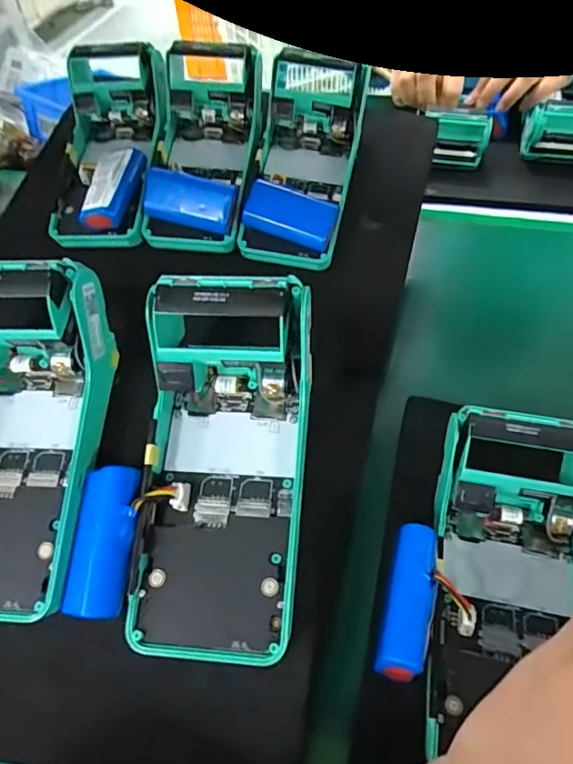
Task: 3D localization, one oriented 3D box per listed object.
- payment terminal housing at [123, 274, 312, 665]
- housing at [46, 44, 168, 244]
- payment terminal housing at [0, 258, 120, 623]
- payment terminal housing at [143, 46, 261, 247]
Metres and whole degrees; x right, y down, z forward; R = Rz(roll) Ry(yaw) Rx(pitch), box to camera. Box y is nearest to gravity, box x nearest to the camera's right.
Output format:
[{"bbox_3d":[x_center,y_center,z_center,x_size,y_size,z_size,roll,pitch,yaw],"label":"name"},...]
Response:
[{"bbox_3d":[-0.029,0.038,0.255,0.080,0.057,0.173,6,89,8],"label":"payment terminal housing"},{"bbox_3d":[-0.142,-0.190,0.421,0.086,0.058,0.176,-2,73,2],"label":"housing"},{"bbox_3d":[-0.139,0.027,0.273,0.087,0.068,0.170,6,84,8],"label":"payment terminal housing"},{"bbox_3d":[-0.063,-0.189,0.418,0.081,0.061,0.158,6,77,8],"label":"payment terminal housing"}]

